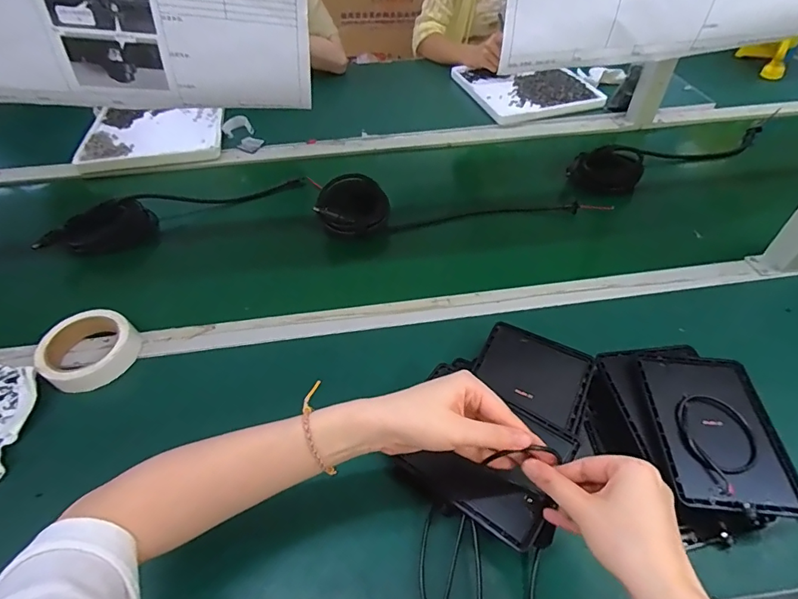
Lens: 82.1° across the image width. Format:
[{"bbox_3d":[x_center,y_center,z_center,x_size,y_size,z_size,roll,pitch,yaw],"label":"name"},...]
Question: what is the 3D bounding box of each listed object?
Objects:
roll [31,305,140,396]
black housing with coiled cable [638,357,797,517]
[{"bbox_3d":[-0.372,0.060,0.550,0.104,0.040,0.097,-34,56,-27],"label":"roll"},{"bbox_3d":[0.310,0.122,0.451,0.114,0.012,0.164,4,48,4],"label":"black housing with coiled cable"}]

